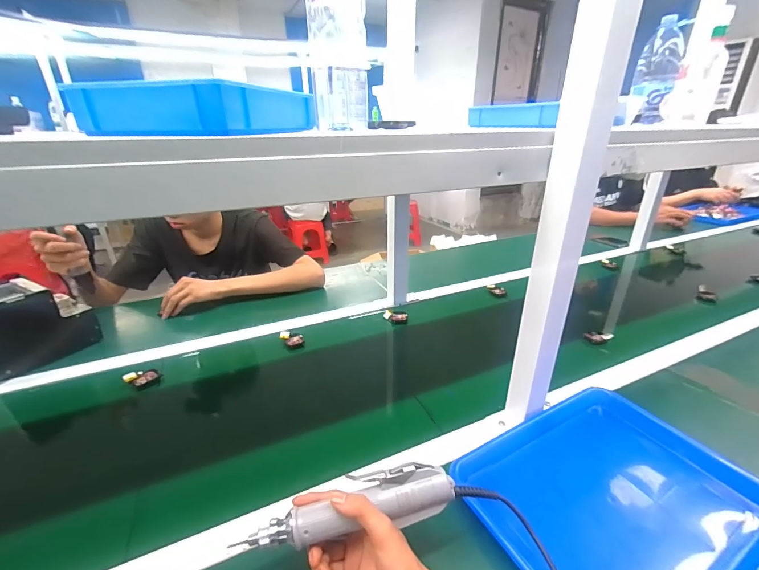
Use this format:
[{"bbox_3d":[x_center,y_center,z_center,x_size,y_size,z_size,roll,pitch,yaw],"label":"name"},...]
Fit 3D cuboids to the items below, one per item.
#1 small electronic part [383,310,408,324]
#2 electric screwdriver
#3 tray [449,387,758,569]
[{"bbox_3d":[0.039,0.078,0.849,0.057,0.025,0.024,6,26,13],"label":"small electronic part"},{"bbox_3d":[-0.028,0.217,0.339,0.204,0.043,0.034,-10,26,-9],"label":"electric screwdriver"},{"bbox_3d":[0.286,0.261,0.429,0.327,0.038,0.254,-13,28,-25],"label":"tray"}]

